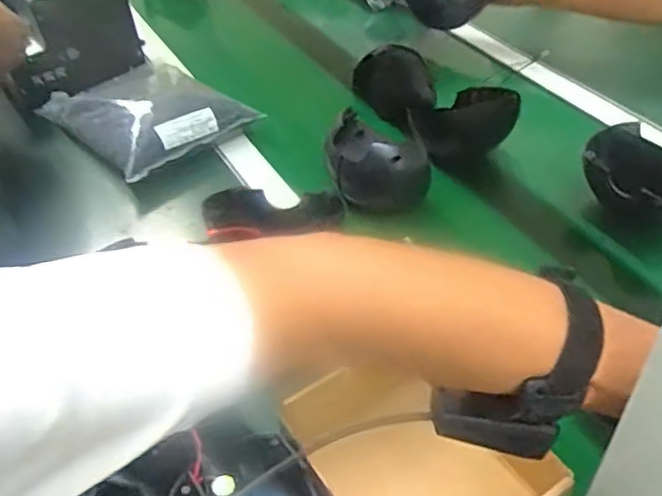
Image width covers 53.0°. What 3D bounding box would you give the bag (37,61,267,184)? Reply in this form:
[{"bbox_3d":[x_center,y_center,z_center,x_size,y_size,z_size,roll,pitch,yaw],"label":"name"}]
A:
[{"bbox_3d":[-0.245,-0.187,0.875,0.188,0.054,0.239,-34,51,-31],"label":"bag"}]

